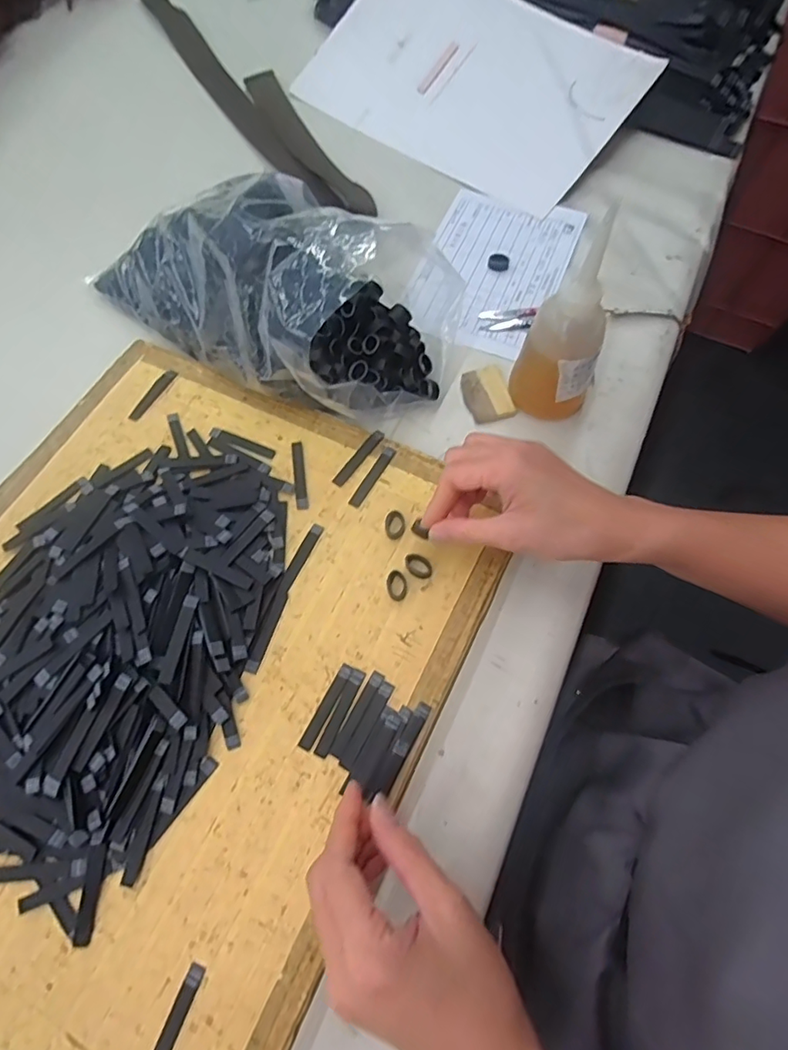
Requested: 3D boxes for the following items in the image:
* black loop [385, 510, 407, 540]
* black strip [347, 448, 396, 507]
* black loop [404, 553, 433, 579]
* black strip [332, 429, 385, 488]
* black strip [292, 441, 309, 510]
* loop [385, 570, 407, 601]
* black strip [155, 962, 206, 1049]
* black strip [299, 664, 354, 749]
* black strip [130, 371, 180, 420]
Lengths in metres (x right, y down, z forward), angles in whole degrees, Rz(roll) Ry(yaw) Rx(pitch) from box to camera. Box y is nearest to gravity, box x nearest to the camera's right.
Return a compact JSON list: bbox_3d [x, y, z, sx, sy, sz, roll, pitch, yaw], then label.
[{"bbox_3d":[0.001,-0.001,0.410,0.016,0.005,0.023,-4,67,-4],"label":"black loop"},{"bbox_3d":[-0.017,-0.039,0.433,0.010,0.004,0.059,29,69,10],"label":"black strip"},{"bbox_3d":[0.018,0.030,0.395,0.022,0.006,0.016,31,69,10],"label":"black loop"},{"bbox_3d":[-0.029,-0.055,0.440,0.010,0.004,0.059,36,70,12],"label":"black strip"},{"bbox_3d":[-0.075,-0.041,0.434,0.008,0.004,0.060,-8,69,-3],"label":"black strip"},{"bbox_3d":[0.002,0.044,0.397,0.015,0.006,0.022,-11,68,-7],"label":"loop"},{"bbox_3d":[-0.121,0.275,0.294,0.009,0.004,0.060,21,68,6],"label":"black strip"},{"bbox_3d":[-0.046,0.123,0.365,0.009,0.004,0.059,27,69,9],"label":"black strip"},{"bbox_3d":[-0.209,-0.114,0.468,0.011,0.004,0.056,29,69,10],"label":"black strip"}]

